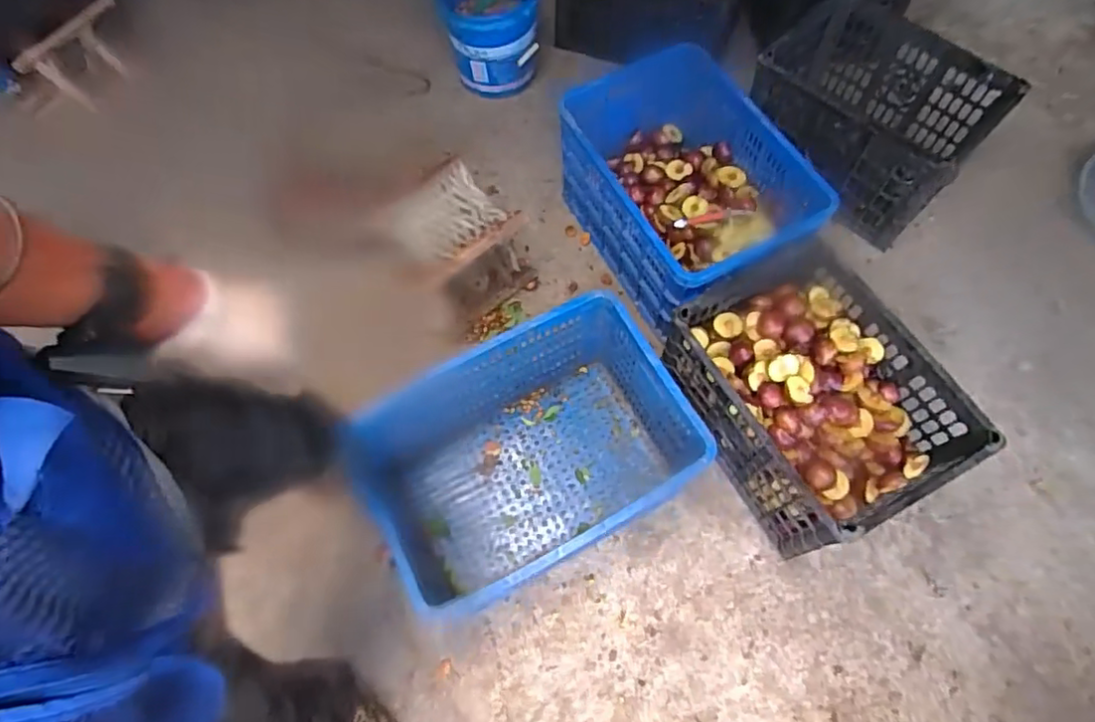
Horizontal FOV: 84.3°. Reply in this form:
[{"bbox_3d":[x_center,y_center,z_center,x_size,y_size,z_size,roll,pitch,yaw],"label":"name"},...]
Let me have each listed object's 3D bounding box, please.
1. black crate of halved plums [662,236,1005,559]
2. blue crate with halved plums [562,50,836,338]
[{"bbox_3d":[0.521,0.071,1.216,0.383,0.295,0.484,-25,68,-11],"label":"black crate of halved plums"},{"bbox_3d":[0.323,-0.422,1.431,0.443,0.306,0.628,-26,68,-11],"label":"blue crate with halved plums"}]

